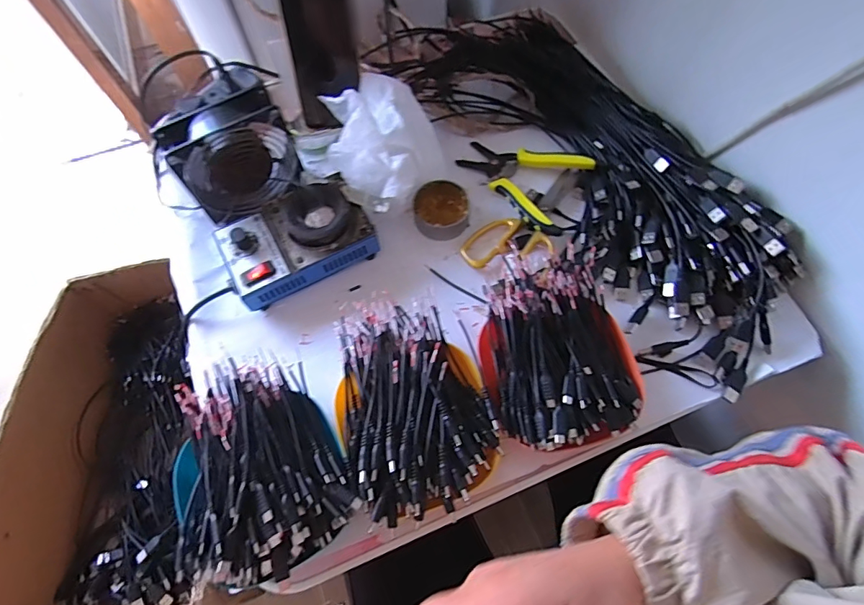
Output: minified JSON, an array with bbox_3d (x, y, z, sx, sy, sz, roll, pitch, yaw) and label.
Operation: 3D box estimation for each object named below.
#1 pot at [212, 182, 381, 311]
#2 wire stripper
[{"bbox_3d":[-0.142,-0.067,0.477,0.149,0.060,0.093,-28,69,-11],"label":"pot"},{"bbox_3d":[0.098,-0.143,0.522,0.142,0.028,0.106,23,69,10],"label":"wire stripper"}]

